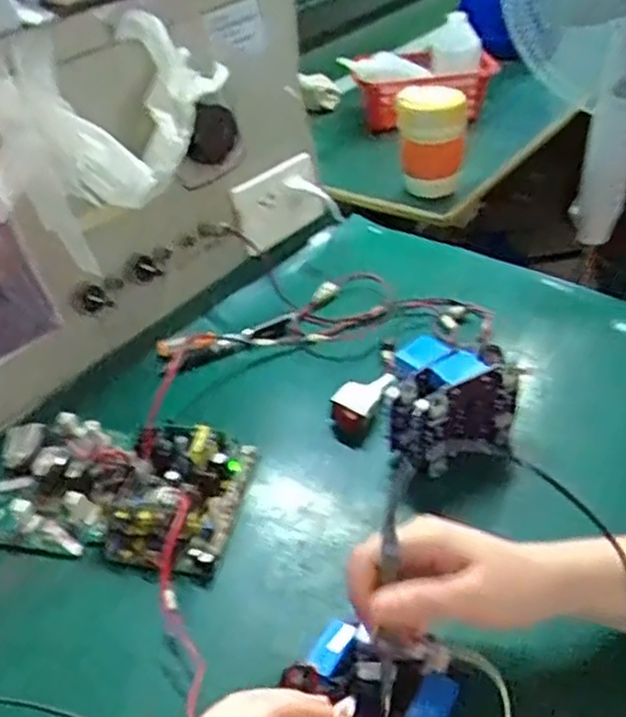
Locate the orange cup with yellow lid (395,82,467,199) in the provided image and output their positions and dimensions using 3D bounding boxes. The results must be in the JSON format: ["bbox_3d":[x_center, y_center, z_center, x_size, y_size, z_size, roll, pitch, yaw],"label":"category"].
[{"bbox_3d":[0.159,-0.291,0.966,0.087,0.140,0.073,0,40,6],"label":"orange cup with yellow lid"}]

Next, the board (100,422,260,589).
[{"bbox_3d":[-0.108,0.104,0.546,0.100,0.033,0.133,5,41,12],"label":"board"}]

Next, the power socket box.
[{"bbox_3d":[-0.034,-0.170,0.784,0.102,0.079,0.019,-30,37,-21],"label":"power socket box"}]

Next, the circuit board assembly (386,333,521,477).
[{"bbox_3d":[0.109,0.034,0.572,0.104,0.077,0.077,-7,39,-2],"label":"circuit board assembly"}]

